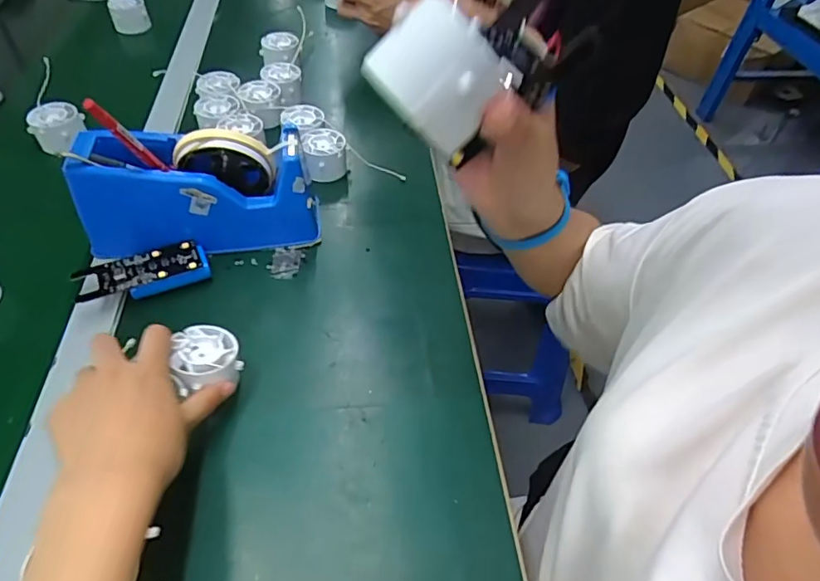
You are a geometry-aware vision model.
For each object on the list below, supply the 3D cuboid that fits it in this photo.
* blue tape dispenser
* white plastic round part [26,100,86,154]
[{"bbox_3d":[-0.185,-0.089,0.467,0.198,0.103,0.072,0,51,-6],"label":"blue tape dispenser"},{"bbox_3d":[-0.389,-0.180,0.575,0.052,0.036,0.047,-32,59,-27],"label":"white plastic round part"}]

